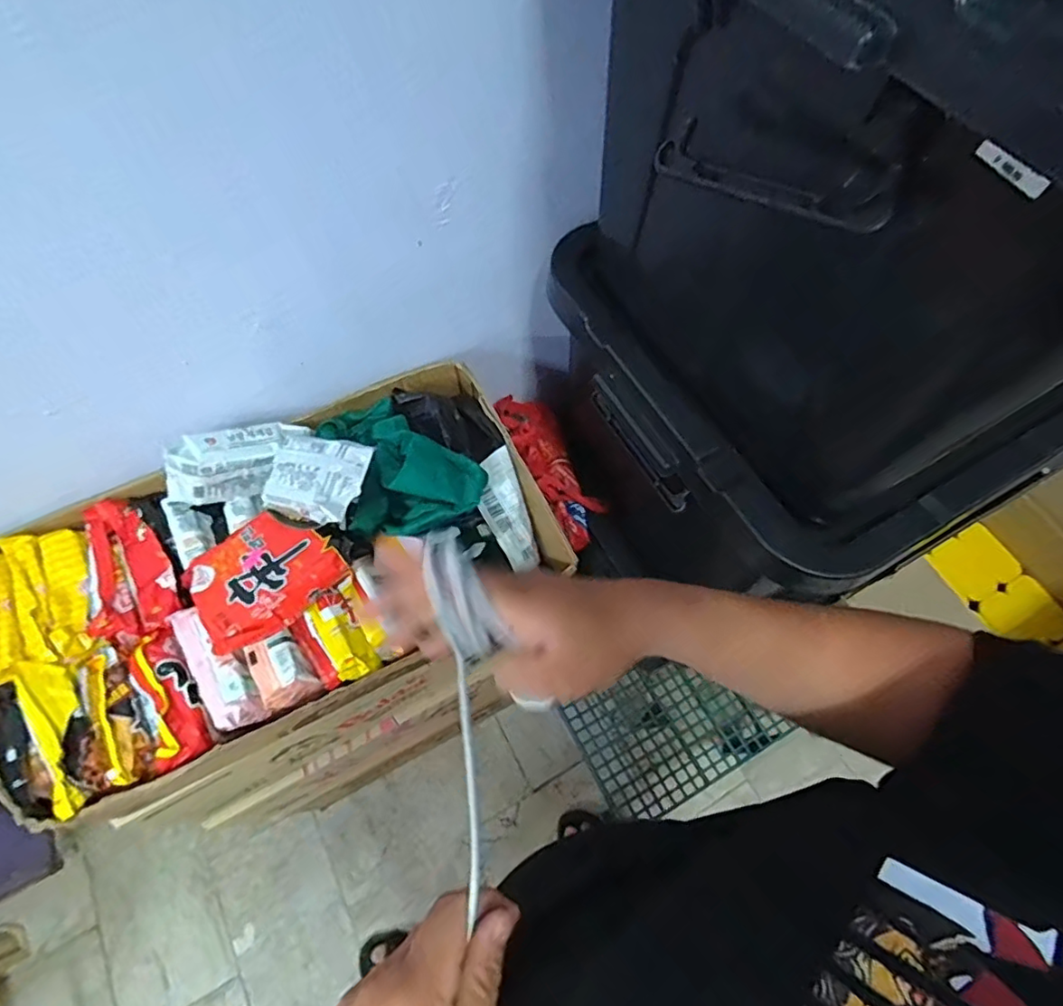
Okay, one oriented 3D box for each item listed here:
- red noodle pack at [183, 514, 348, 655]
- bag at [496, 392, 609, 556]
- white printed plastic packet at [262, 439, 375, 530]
[{"bbox_3d":[-0.263,0.064,0.562,0.136,0.041,0.127,-38,71,-18],"label":"red noodle pack"},{"bbox_3d":[0.032,-0.047,0.805,0.107,0.081,0.230,-26,84,-13],"label":"bag"},{"bbox_3d":[-0.209,-0.023,0.551,0.118,0.027,0.077,11,79,34],"label":"white printed plastic packet"}]

